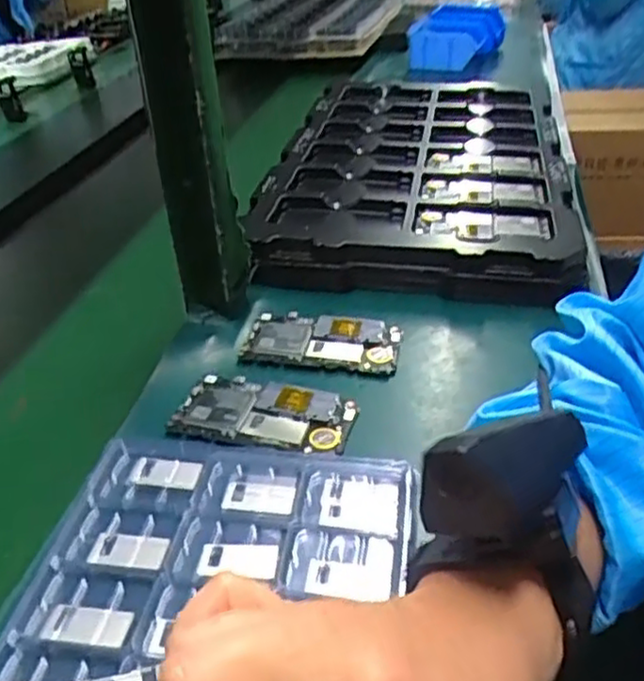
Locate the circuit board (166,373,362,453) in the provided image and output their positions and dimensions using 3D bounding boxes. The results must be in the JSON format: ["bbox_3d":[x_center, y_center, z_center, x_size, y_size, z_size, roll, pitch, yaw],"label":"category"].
[{"bbox_3d":[-0.041,0.049,0.503,0.122,0.006,0.067,8,36,16],"label":"circuit board"}]

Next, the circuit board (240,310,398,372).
[{"bbox_3d":[0.002,0.001,0.581,0.122,0.011,0.066,7,41,6],"label":"circuit board"}]

